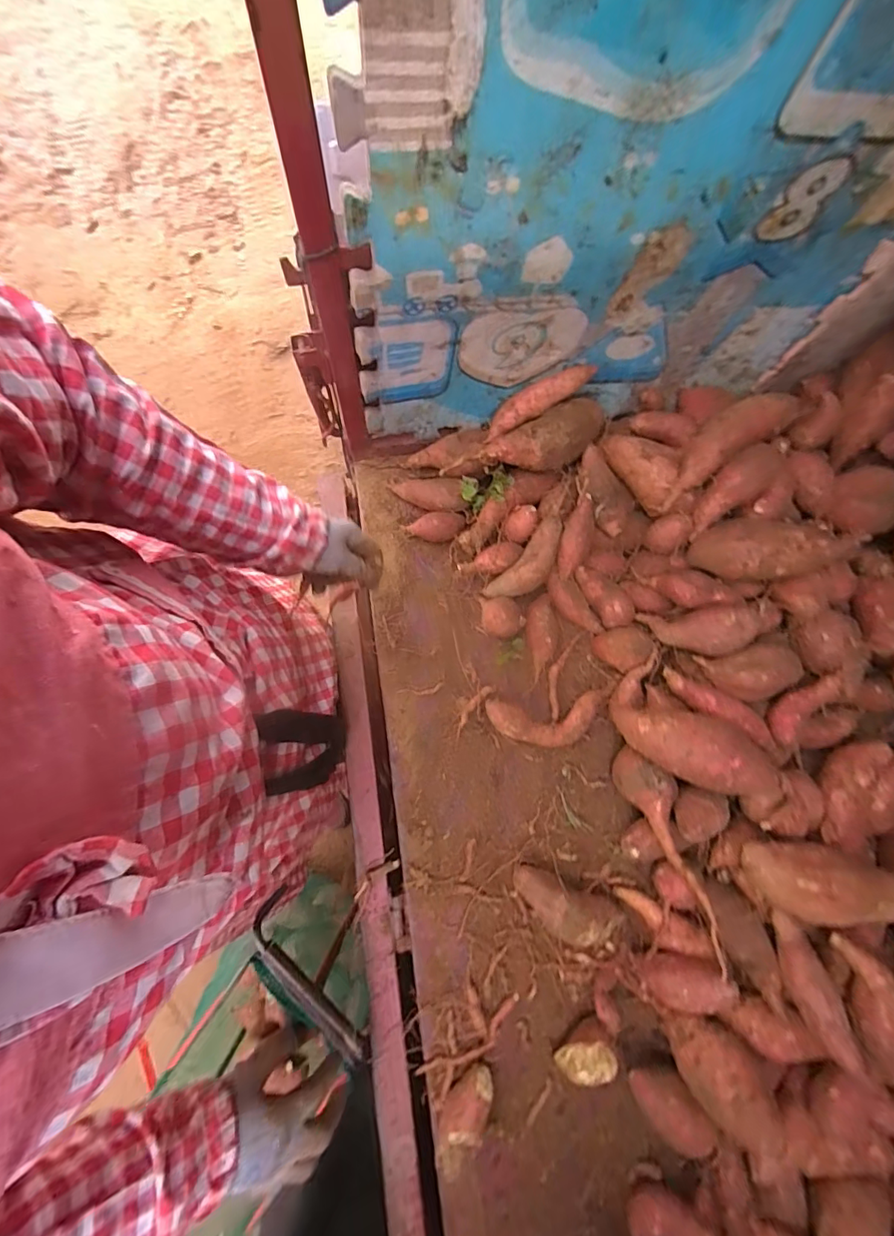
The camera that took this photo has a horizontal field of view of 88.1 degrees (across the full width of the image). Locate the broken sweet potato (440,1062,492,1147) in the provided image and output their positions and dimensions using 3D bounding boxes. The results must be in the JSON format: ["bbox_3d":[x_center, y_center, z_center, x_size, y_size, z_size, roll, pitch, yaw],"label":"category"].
[{"bbox_3d":[0.020,0.515,0.485,0.043,0.041,0.073,33,77,7],"label":"broken sweet potato"}]

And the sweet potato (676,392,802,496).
[{"bbox_3d":[0.353,-0.224,0.581,0.178,0.061,0.065,-31,78,-9],"label":"sweet potato"}]

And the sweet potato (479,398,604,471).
[{"bbox_3d":[0.131,-0.233,0.625,0.173,0.068,0.068,-21,77,-7],"label":"sweet potato"}]

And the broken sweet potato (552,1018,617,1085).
[{"bbox_3d":[0.149,0.473,0.499,0.060,0.033,0.053,-22,77,-8],"label":"broken sweet potato"}]

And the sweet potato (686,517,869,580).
[{"bbox_3d":[0.396,-0.087,0.558,0.178,0.061,0.076,-2,75,11],"label":"sweet potato"}]

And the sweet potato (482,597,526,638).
[{"bbox_3d":[0.073,-0.001,0.630,0.052,0.037,0.057,0,75,-2],"label":"sweet potato"}]

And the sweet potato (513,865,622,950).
[{"bbox_3d":[0.139,0.339,0.531,0.125,0.052,0.053,20,75,3],"label":"sweet potato"}]

